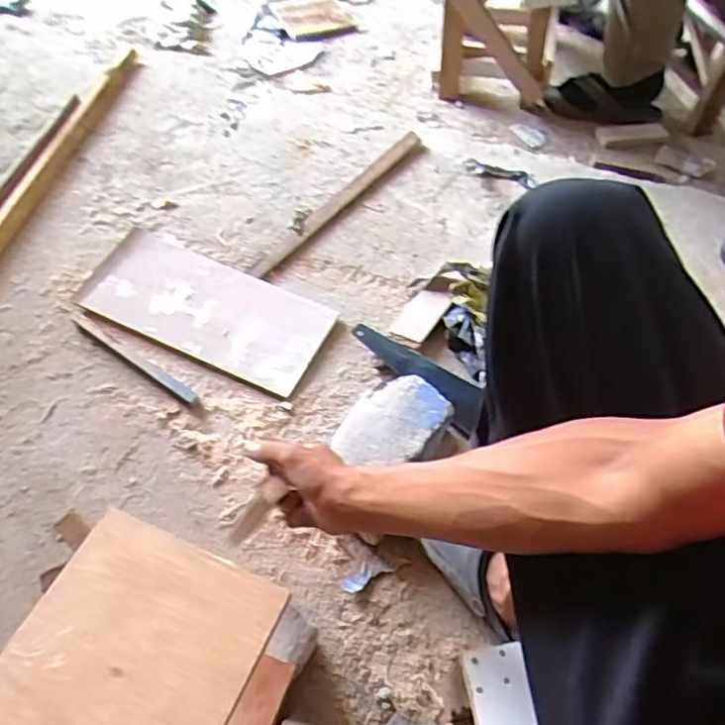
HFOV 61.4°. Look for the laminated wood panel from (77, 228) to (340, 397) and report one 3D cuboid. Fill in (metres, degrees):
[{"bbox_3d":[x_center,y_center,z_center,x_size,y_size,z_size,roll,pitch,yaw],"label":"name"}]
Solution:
[{"bbox_3d":[-0.250,-0.093,0.984,0.397,0.019,0.186,23,57,12],"label":"laminated wood panel"}]

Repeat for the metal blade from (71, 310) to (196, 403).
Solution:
[{"bbox_3d":[-0.352,-0.012,0.919,0.261,0.008,0.018,32,60,17],"label":"metal blade"}]

